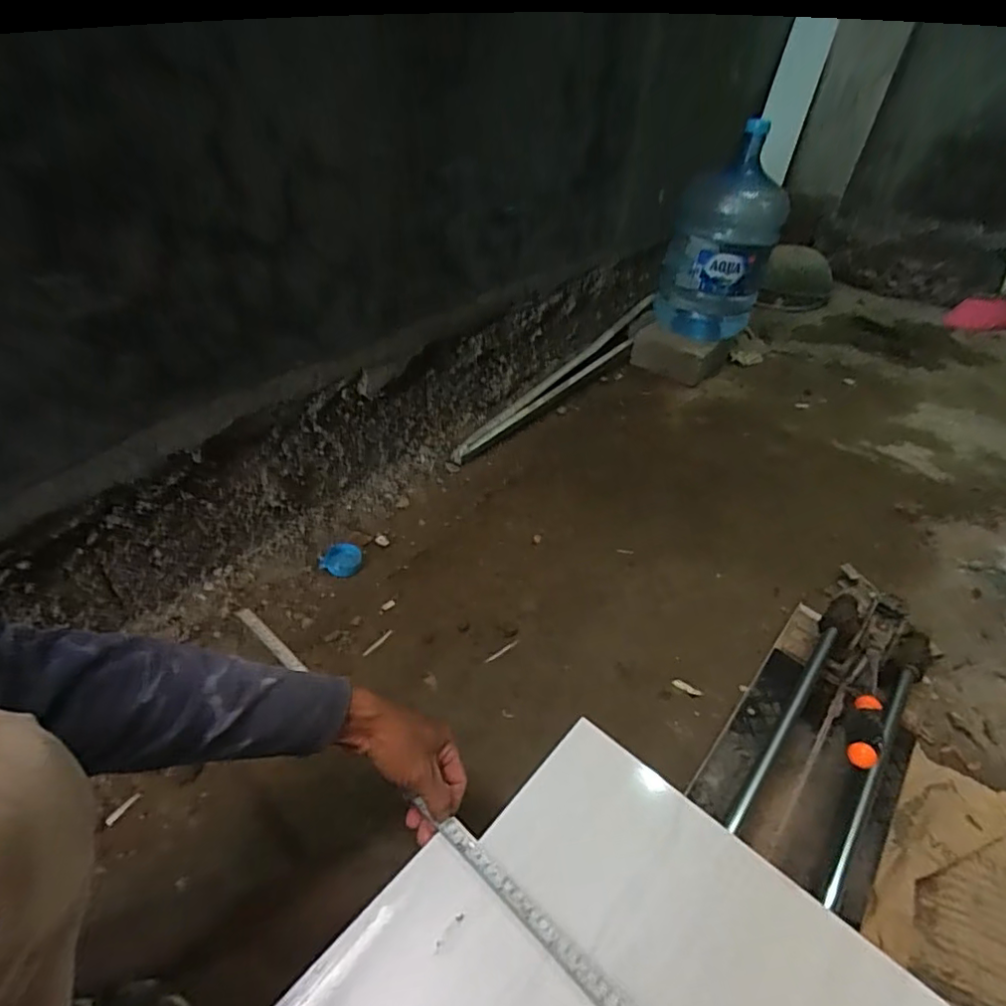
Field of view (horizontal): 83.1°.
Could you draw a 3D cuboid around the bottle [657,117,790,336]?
[{"bbox_3d":[0.585,-0.692,1.526,0.270,0.475,0.245,18,40,14],"label":"bottle"}]

